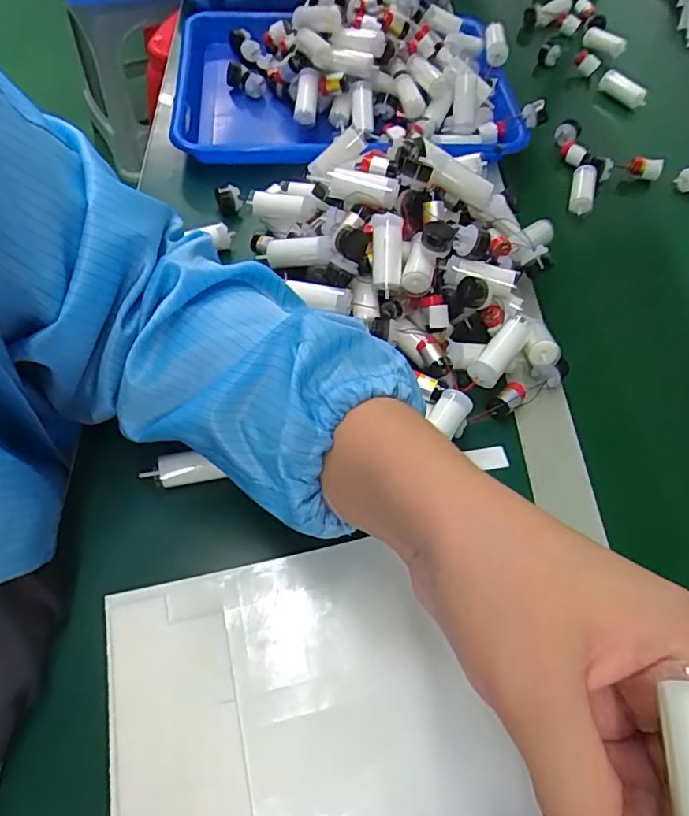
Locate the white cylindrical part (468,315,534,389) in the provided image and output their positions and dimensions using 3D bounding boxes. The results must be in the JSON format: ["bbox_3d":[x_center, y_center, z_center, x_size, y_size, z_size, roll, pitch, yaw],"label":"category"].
[{"bbox_3d":[0.107,-0.038,0.375,0.021,0.022,0.054,38,86,19],"label":"white cylindrical part"}]

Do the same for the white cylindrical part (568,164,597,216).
[{"bbox_3d":[0.223,-0.206,0.508,0.022,0.017,0.052,12,75,5],"label":"white cylindrical part"}]

